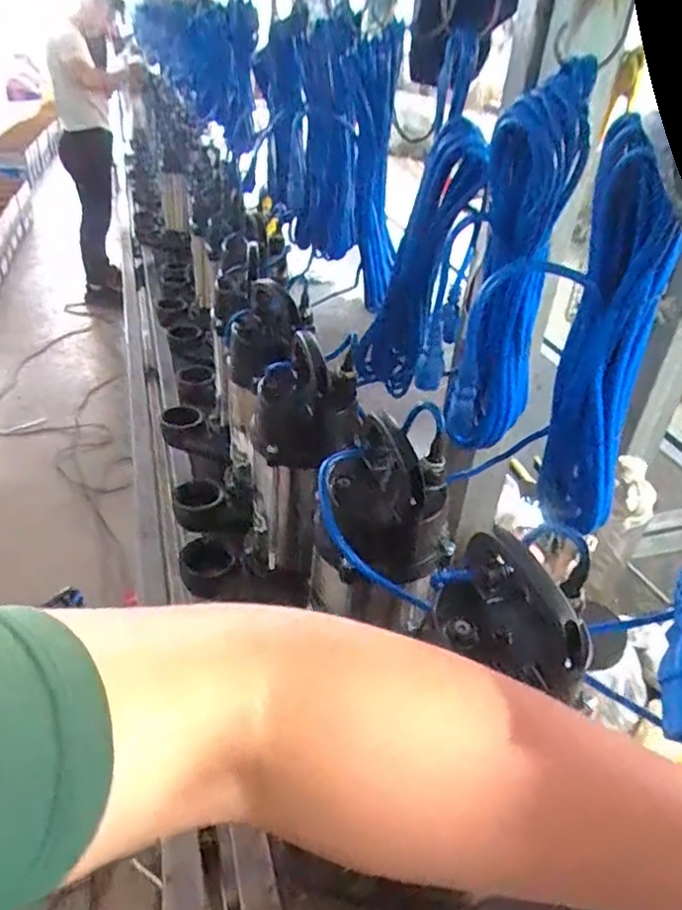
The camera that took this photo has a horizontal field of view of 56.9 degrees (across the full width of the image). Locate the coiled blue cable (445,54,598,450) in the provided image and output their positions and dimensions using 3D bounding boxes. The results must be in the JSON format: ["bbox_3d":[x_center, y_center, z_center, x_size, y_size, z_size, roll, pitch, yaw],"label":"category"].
[{"bbox_3d":[0.151,-0.147,0.569,0.071,0.344,0.078,12,36,11],"label":"coiled blue cable"}]

